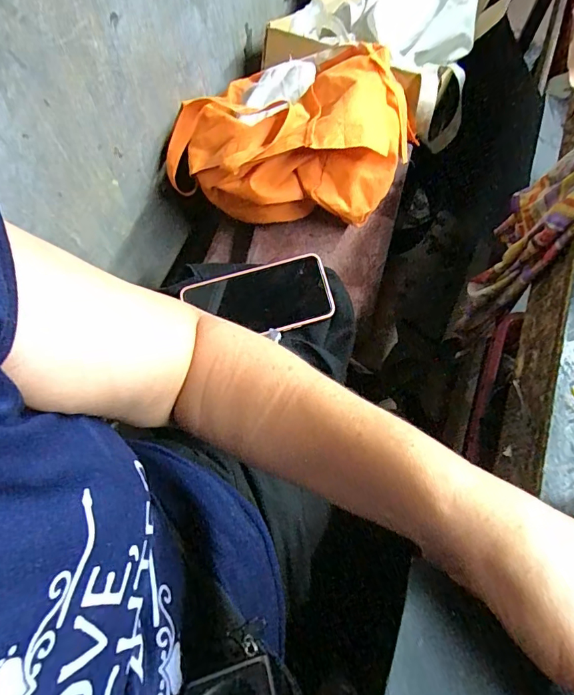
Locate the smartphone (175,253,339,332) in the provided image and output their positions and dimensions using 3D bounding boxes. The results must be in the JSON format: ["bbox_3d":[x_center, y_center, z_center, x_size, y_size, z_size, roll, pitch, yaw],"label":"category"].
[{"bbox_3d":[-0.032,-0.053,0.503,0.159,0.005,0.078,-15,82,0],"label":"smartphone"}]

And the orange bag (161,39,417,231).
[{"bbox_3d":[0.000,-0.281,0.555,0.302,0.118,0.233,8,68,5],"label":"orange bag"}]

